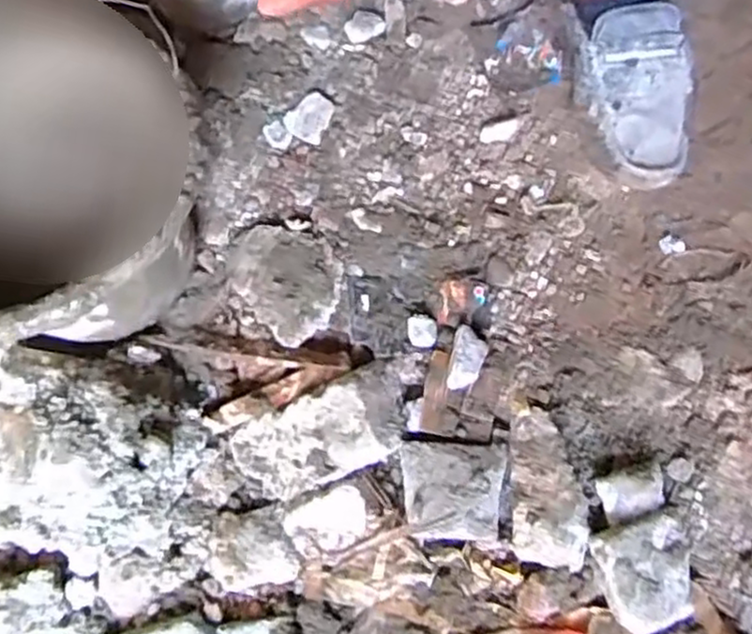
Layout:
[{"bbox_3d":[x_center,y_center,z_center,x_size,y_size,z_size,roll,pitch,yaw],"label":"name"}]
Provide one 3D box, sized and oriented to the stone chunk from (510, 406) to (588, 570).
[{"bbox_3d":[0.131,0.130,0.565,0.052,0.029,0.116,0,78,2],"label":"stone chunk"}]

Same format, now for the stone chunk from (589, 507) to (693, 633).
[{"bbox_3d":[0.202,0.186,0.541,0.072,0.037,0.077,-20,78,-3],"label":"stone chunk"}]

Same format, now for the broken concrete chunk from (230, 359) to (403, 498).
[{"bbox_3d":[-0.047,0.098,0.603,0.149,0.045,0.073,-28,78,11],"label":"broken concrete chunk"}]

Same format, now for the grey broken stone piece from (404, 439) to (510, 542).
[{"bbox_3d":[0.061,0.137,0.581,0.079,0.025,0.072,0,78,2],"label":"grey broken stone piece"}]

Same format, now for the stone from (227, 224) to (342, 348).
[{"bbox_3d":[-0.076,-0.038,0.633,0.082,0.023,0.108,-40,80,-6],"label":"stone"}]

